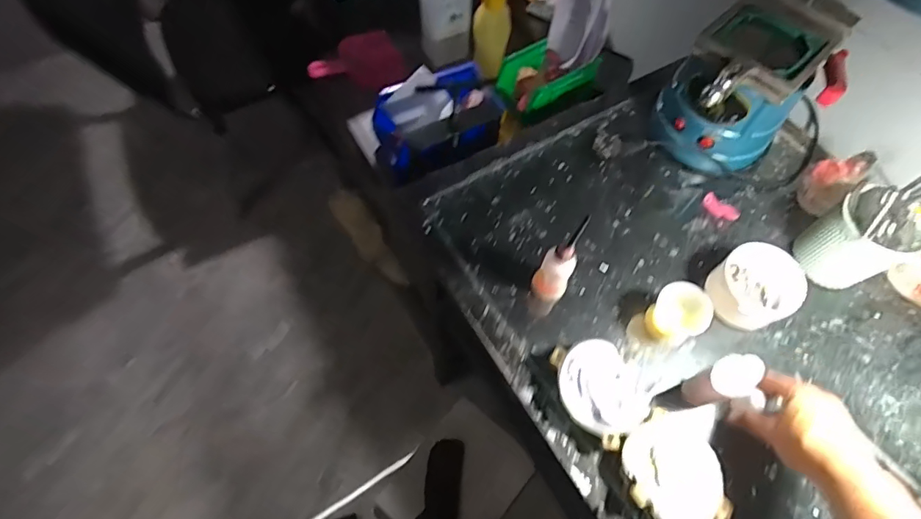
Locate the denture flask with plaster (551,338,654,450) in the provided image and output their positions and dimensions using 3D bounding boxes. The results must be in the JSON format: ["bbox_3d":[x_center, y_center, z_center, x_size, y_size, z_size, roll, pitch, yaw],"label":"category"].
[{"bbox_3d":[0.161,0.148,0.550,0.100,0.036,0.114,-28,68,-14],"label":"denture flask with plaster"}]

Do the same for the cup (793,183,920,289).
[{"bbox_3d":[0.502,-0.028,0.590,0.110,0.132,0.094,-23,66,-13],"label":"cup"}]

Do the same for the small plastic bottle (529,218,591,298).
[{"bbox_3d":[0.113,0.004,0.546,0.041,0.169,0.038,22,64,9],"label":"small plastic bottle"}]

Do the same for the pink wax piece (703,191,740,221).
[{"bbox_3d":[0.375,-0.075,0.678,0.051,0.013,0.031,31,66,13],"label":"pink wax piece"}]

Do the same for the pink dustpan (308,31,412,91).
[{"bbox_3d":[-0.226,-0.424,1.040,0.234,0.155,0.051,-37,70,-19],"label":"pink dustpan"}]

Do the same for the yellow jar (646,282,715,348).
[{"bbox_3d":[0.266,0.067,0.580,0.059,0.057,0.063,-31,69,-15],"label":"yellow jar"}]

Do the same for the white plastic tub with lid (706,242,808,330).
[{"bbox_3d":[0.374,0.035,0.605,0.109,0.044,0.095,-29,68,-16],"label":"white plastic tub with lid"}]

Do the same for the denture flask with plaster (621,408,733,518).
[{"bbox_3d":[0.227,0.227,0.510,0.101,0.036,0.114,-4,63,-4],"label":"denture flask with plaster"}]

